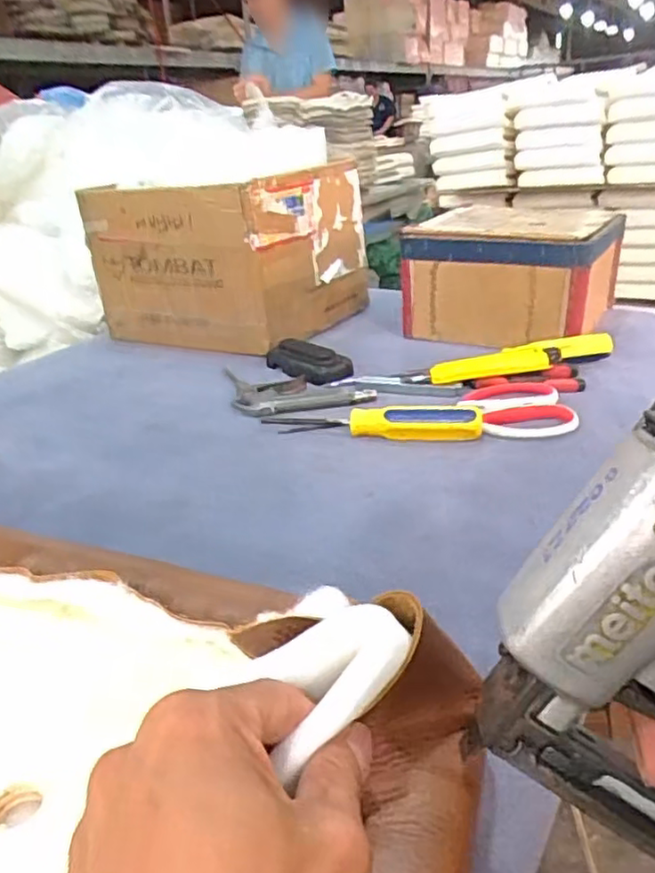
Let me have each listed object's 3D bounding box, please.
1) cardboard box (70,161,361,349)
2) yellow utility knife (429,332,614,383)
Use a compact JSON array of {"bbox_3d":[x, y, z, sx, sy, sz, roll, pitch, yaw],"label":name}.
[{"bbox_3d":[-0.128,-0.247,0.888,0.287,0.194,0.257,15,31,35],"label":"cardboard box"},{"bbox_3d":[0.204,-0.079,0.667,0.203,0.026,0.031,-10,26,-11],"label":"yellow utility knife"}]

